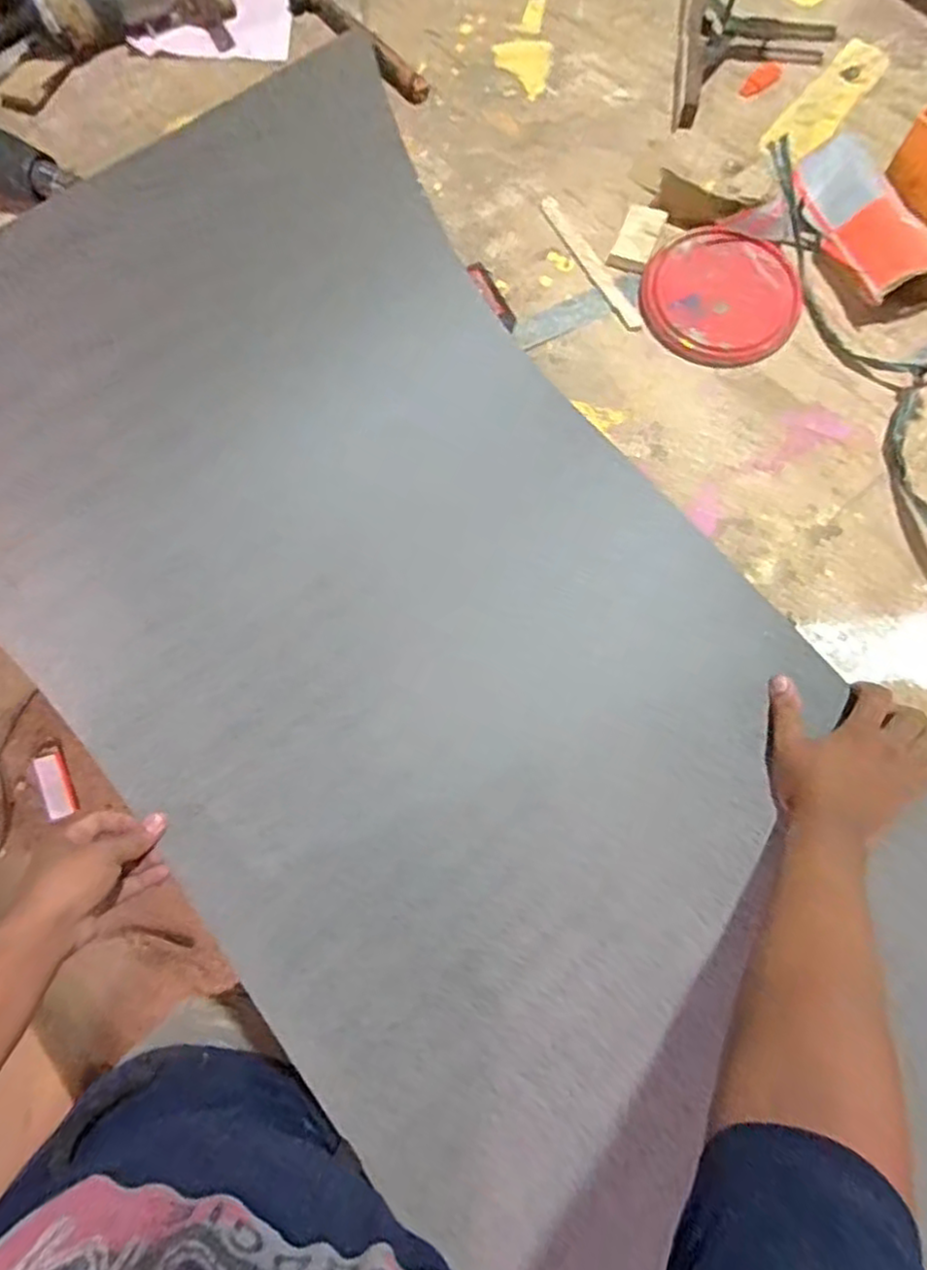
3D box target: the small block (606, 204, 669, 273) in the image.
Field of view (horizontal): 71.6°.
[{"bbox_3d":[0.206,-0.467,0.759,0.046,0.018,0.085,23,75,7],"label":"small block"}]

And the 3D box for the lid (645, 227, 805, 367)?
[{"bbox_3d":[0.295,-0.385,0.731,0.175,0.022,0.162,0,73,0],"label":"lid"}]

